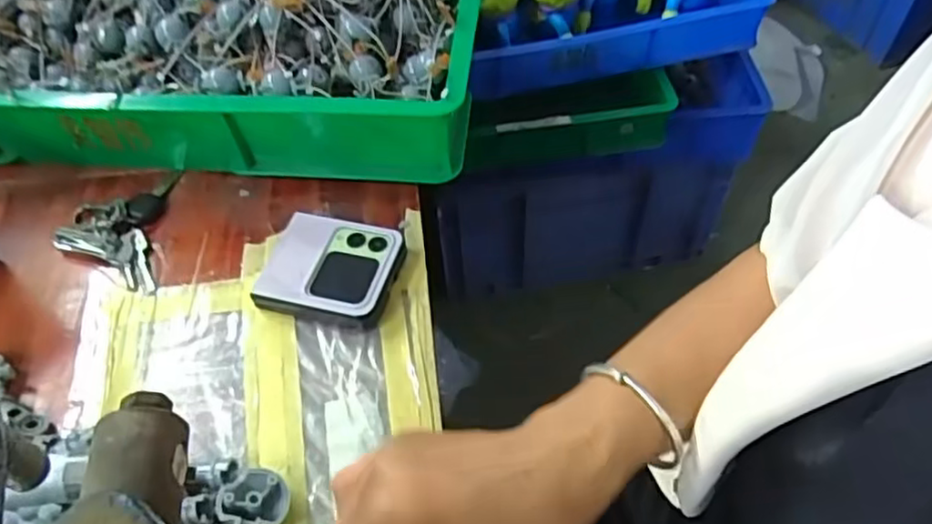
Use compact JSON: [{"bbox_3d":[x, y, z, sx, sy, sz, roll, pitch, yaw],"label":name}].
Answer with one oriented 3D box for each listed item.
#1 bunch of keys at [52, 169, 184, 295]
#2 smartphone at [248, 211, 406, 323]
[{"bbox_3d":[-0.263,-0.029,0.497,0.080,0.014,0.114,-2,53,2],"label":"bunch of keys"},{"bbox_3d":[-0.092,0.005,0.459,0.086,0.023,0.076,10,54,10],"label":"smartphone"}]

